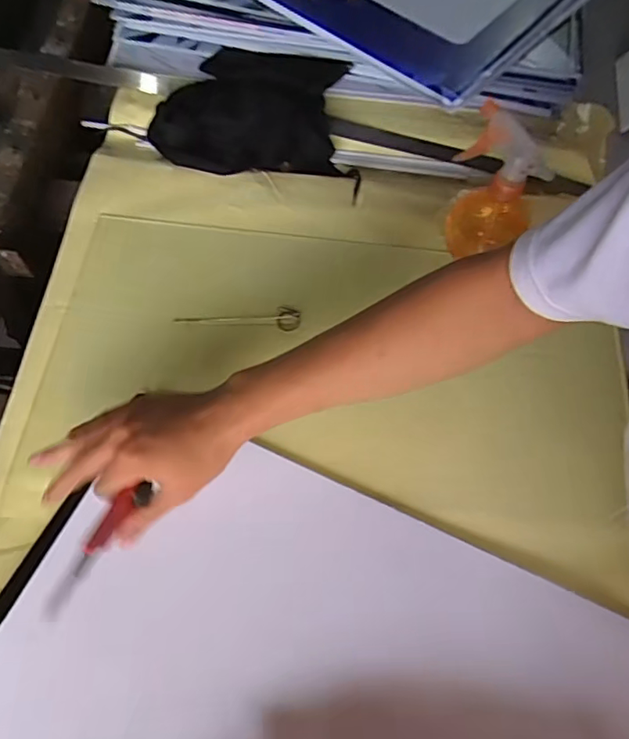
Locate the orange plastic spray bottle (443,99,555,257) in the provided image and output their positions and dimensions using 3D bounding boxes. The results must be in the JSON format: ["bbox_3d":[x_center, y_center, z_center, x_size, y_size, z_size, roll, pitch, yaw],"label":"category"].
[{"bbox_3d":[0.188,-0.184,0.551,0.083,0.157,0.052,18,66,5],"label":"orange plastic spray bottle"}]

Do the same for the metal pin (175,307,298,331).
[{"bbox_3d":[-0.083,-0.059,0.577,0.134,0.004,0.027,5,78,-1],"label":"metal pin"}]

